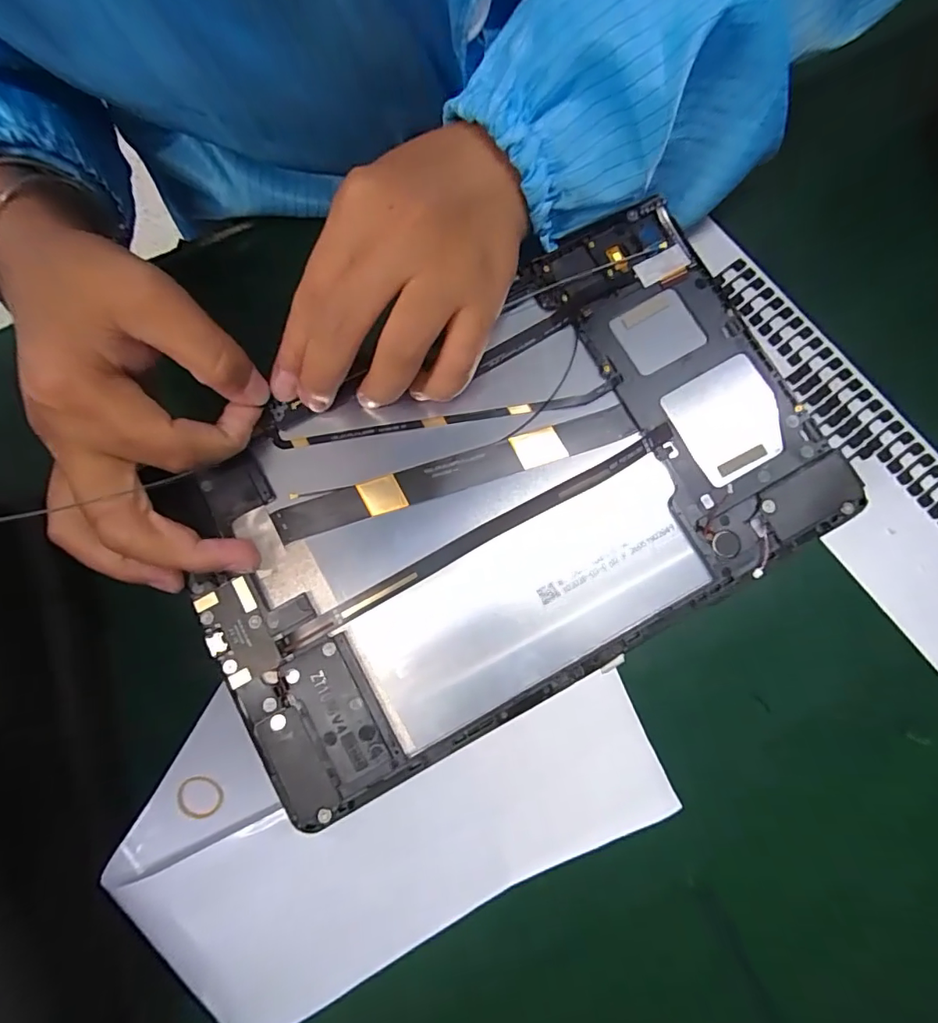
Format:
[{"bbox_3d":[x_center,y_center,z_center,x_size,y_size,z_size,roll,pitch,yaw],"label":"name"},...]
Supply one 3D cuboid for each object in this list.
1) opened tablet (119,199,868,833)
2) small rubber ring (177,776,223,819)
[{"bbox_3d":[0.011,-0.006,0.197,0.234,0.012,0.145,-29,80,-4],"label":"opened tablet"},{"bbox_3d":[-0.120,0.128,0.228,0.017,0.004,0.019,-29,81,-3],"label":"small rubber ring"}]

